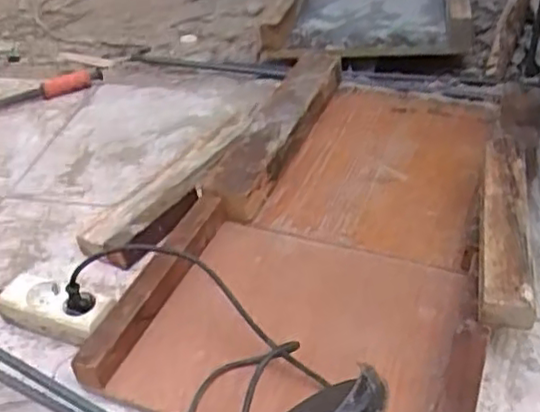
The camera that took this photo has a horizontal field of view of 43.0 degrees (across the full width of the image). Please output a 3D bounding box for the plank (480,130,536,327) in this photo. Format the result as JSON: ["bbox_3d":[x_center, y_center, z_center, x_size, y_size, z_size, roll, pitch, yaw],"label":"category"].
[{"bbox_3d":[0.289,0.014,0.842,0.056,0.039,0.338,6,39,13],"label":"plank"}]

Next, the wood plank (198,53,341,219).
[{"bbox_3d":[0.014,-0.128,1.111,0.086,0.074,0.455,11,40,19],"label":"wood plank"}]

